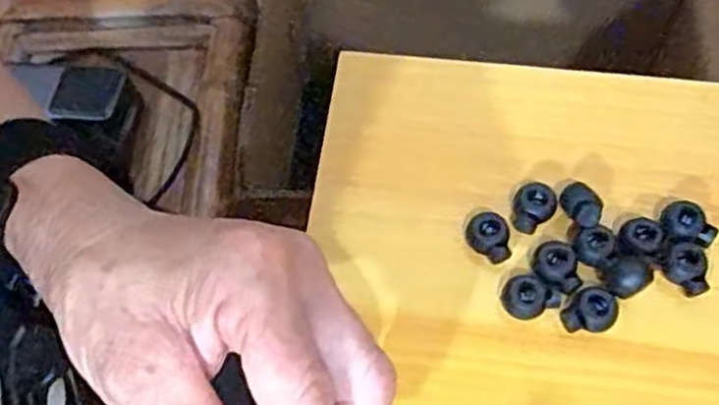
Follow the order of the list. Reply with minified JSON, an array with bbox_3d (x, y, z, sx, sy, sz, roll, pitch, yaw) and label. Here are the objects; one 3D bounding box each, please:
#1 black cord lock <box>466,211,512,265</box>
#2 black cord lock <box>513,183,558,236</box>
[{"bbox_3d":[0.055,0.015,0.320,0.014,0.014,0.022,-28,66,-11],"label":"black cord lock"},{"bbox_3d":[0.074,0.003,0.324,0.016,0.015,0.019,27,68,15],"label":"black cord lock"}]

